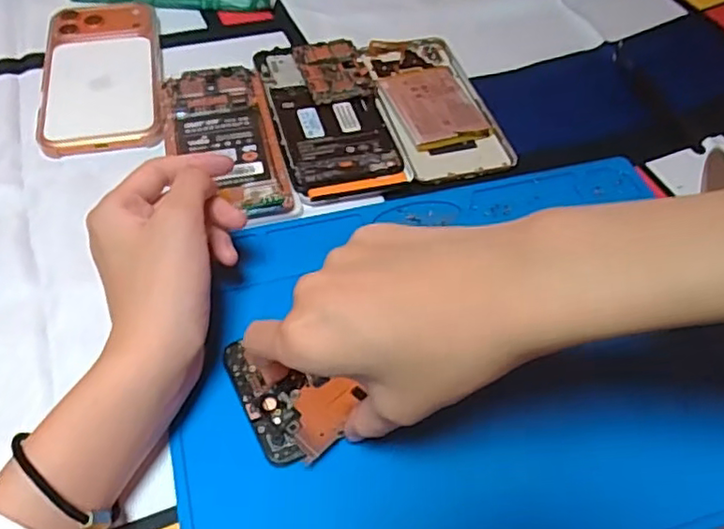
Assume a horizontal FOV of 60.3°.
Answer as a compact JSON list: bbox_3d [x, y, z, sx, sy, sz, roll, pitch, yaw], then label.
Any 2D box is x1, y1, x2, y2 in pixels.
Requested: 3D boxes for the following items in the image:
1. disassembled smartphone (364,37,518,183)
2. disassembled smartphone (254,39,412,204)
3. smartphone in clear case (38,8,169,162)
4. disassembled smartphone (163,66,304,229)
[{"bbox_3d":[0.052,-0.120,0.458,0.076,0.005,0.152,-10,54,-11],"label":"disassembled smartphone"},{"bbox_3d":[-0.024,-0.107,0.436,0.078,0.015,0.150,-11,55,-11],"label":"disassembled smartphone"},{"bbox_3d":[-0.188,-0.141,0.457,0.083,0.015,0.159,-8,54,-9],"label":"smartphone in clear case"},{"bbox_3d":[-0.091,-0.081,0.412,0.069,0.016,0.137,-12,55,-12],"label":"disassembled smartphone"}]

